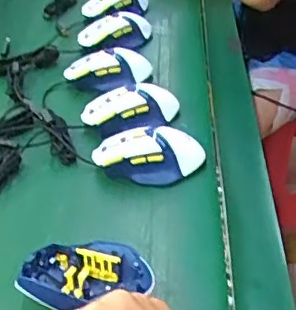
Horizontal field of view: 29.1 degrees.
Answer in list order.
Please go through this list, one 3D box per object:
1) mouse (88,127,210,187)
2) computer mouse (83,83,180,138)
[{"bbox_3d":[-0.002,-0.003,0.627,0.122,0.037,0.058,1,36,14],"label":"mouse"},{"bbox_3d":[-0.022,-0.057,0.704,0.119,0.036,0.065,-6,35,3],"label":"computer mouse"}]

